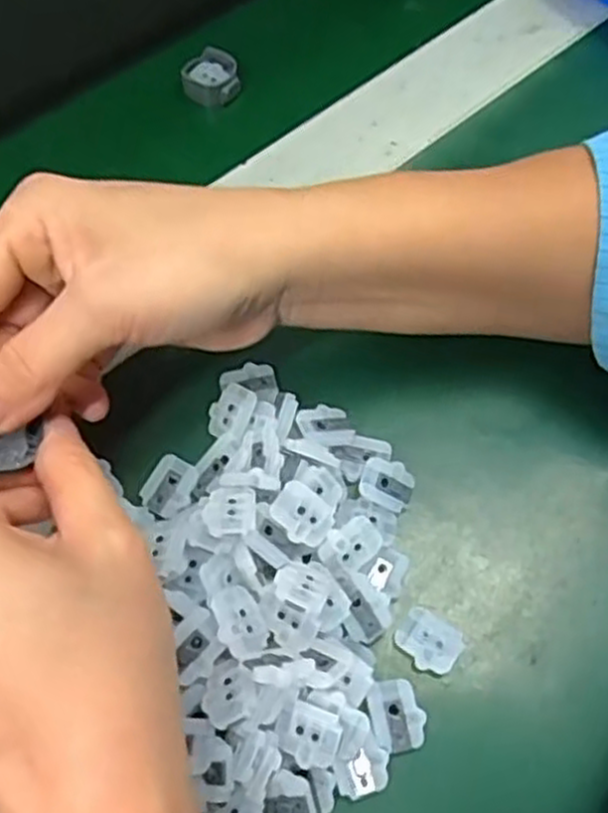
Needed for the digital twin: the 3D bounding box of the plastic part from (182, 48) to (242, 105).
[{"bbox_3d":[-0.048,-0.166,0.393,0.028,0.016,0.026,0,64,-1],"label":"plastic part"}]

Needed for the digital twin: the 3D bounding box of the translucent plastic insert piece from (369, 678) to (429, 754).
[{"bbox_3d":[0.030,0.099,0.249,0.017,0.004,0.021,-5,64,-3],"label":"translucent plastic insert piece"}]

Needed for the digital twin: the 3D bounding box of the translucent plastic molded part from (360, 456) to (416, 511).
[{"bbox_3d":[0.030,0.028,0.283,0.021,0.004,0.017,23,77,-16],"label":"translucent plastic molded part"}]

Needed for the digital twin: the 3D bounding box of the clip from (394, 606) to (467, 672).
[{"bbox_3d":[0.042,0.080,0.262,0.020,0.005,0.017,32,68,14],"label":"clip"}]

